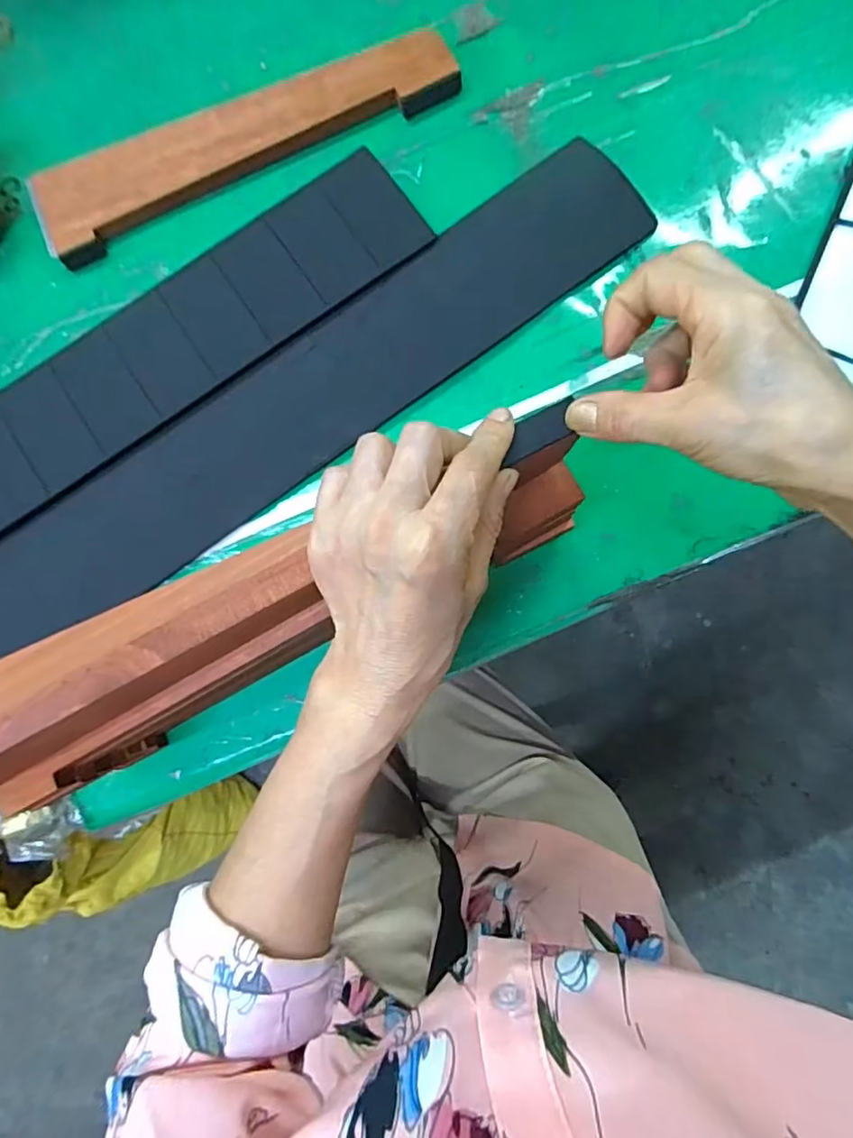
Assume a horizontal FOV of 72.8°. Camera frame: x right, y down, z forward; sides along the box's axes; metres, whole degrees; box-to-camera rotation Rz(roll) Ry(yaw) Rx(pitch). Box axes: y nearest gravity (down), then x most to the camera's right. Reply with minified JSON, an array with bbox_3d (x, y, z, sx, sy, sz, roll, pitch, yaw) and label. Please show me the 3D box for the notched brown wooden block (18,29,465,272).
[{"bbox_3d":[-0.147,-0.346,0.467,0.342,0.026,0.077,-23,81,0],"label":"notched brown wooden block"}]

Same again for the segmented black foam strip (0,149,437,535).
[{"bbox_3d":[-0.225,-0.144,0.437,0.489,0.024,0.106,-32,82,-2],"label":"segmented black foam strip"}]

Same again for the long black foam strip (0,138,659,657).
[{"bbox_3d":[-0.120,-0.106,0.425,0.639,0.014,0.093,-35,82,-2],"label":"long black foam strip"}]

